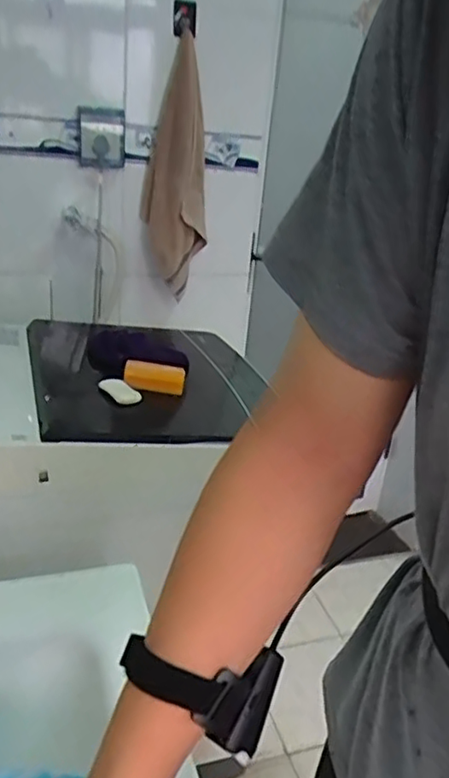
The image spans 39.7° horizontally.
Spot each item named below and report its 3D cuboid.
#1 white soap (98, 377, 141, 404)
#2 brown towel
[{"bbox_3d":[-0.188,0.003,1.111,0.044,0.023,0.082,-13,29,-37],"label":"white soap"},{"bbox_3d":[-0.108,-0.499,1.431,0.149,0.523,0.111,4,23,-4],"label":"brown towel"}]

